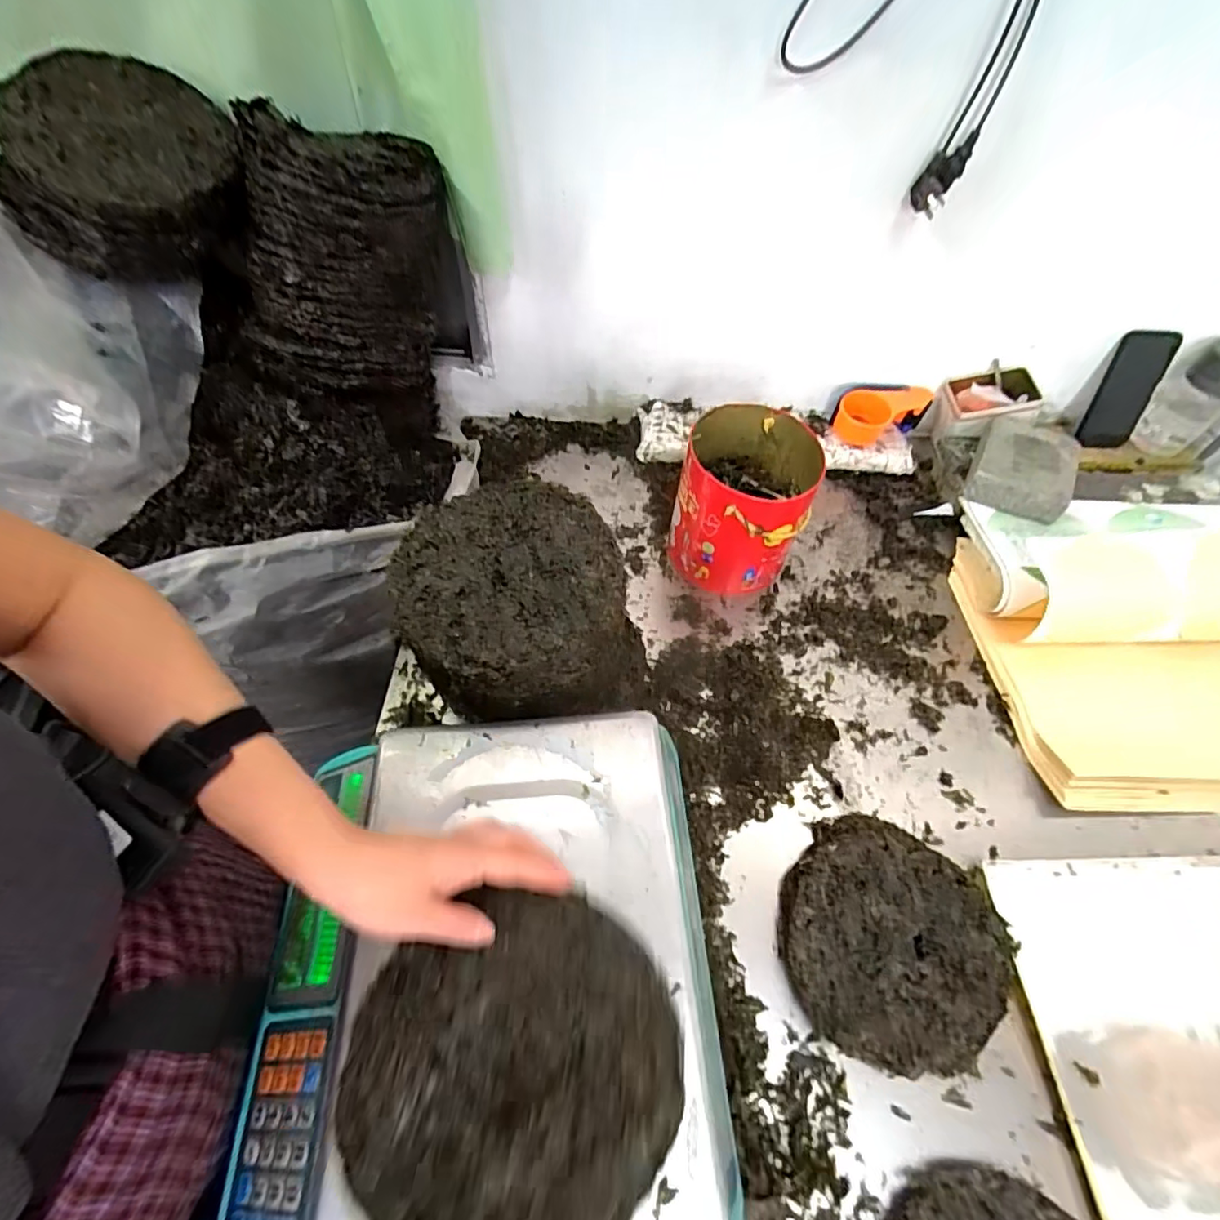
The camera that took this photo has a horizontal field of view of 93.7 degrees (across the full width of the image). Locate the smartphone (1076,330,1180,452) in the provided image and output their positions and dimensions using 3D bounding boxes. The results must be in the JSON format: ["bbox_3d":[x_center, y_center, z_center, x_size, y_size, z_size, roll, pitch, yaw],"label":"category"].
[{"bbox_3d":[0.795,-0.334,0.880,0.075,0.178,0.011,5,42,13],"label":"smartphone"}]

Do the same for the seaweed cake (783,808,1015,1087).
[{"bbox_3d":[0.262,0.308,0.532,0.192,0.023,0.199,31,60,20],"label":"seaweed cake"}]

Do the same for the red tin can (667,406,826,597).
[{"bbox_3d":[0.169,-0.136,0.753,0.156,0.184,0.172,15,56,10],"label":"red tin can"}]

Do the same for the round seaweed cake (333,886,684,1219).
[{"bbox_3d":[-0.058,0.268,0.338,0.184,0.039,0.190,0,55,0],"label":"round seaweed cake"}]

